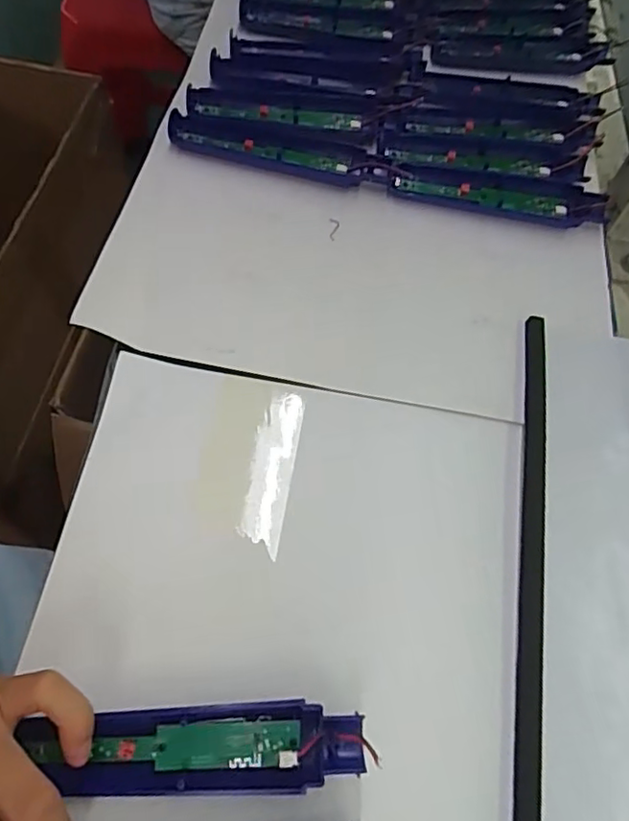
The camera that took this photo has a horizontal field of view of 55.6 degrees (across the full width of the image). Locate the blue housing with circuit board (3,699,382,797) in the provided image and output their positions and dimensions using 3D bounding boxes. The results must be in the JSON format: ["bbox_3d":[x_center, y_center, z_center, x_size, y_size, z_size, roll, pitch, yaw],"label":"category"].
[{"bbox_3d":[-0.053,0.159,0.281,0.153,0.013,0.037,0,62,-4],"label":"blue housing with circuit board"}]

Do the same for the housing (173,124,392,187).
[{"bbox_3d":[-0.028,-0.208,0.473,0.172,0.017,0.039,14,63,4],"label":"housing"}]

